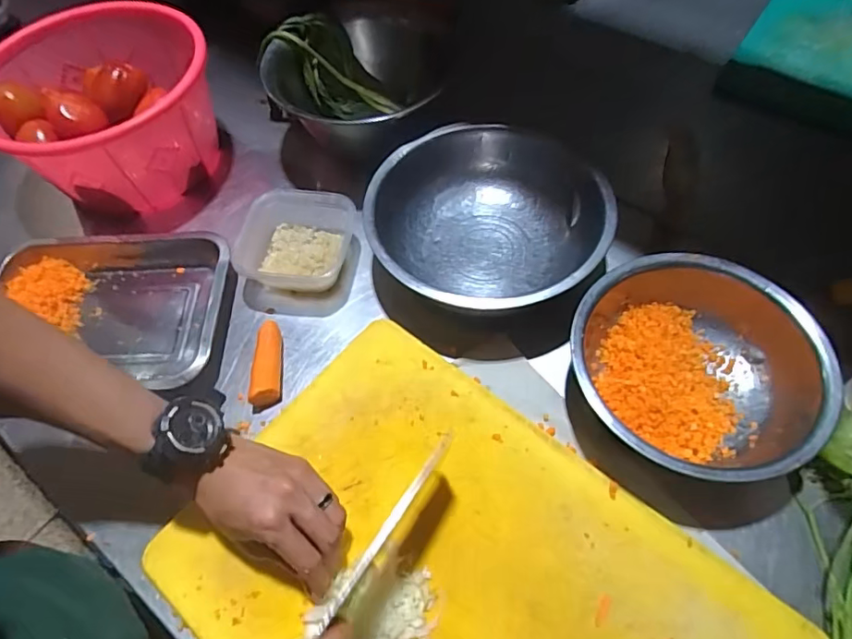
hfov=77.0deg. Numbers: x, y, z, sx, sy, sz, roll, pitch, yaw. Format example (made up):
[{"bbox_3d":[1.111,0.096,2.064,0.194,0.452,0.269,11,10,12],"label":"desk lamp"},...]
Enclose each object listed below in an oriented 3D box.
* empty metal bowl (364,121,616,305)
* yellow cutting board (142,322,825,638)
[{"bbox_3d":[0.063,-0.100,0.553,0.230,0.069,0.232,-2,59,3],"label":"empty metal bowl"},{"bbox_3d":[0.030,0.215,0.401,0.444,0.015,0.300,35,67,22],"label":"yellow cutting board"}]

